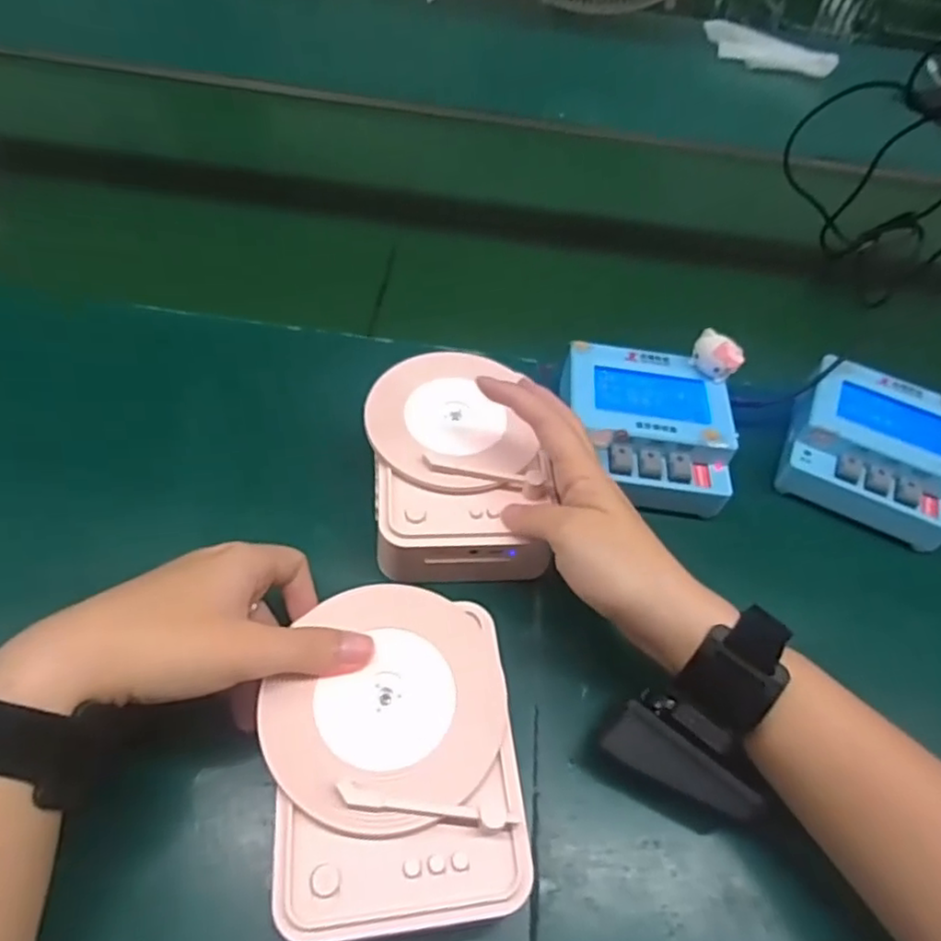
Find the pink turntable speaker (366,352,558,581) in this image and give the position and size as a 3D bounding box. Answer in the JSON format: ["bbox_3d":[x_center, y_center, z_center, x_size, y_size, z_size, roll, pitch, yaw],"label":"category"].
[{"bbox_3d":[-0.007,-0.005,0.373,0.096,0.043,0.131,-5,52,-9],"label":"pink turntable speaker"}]

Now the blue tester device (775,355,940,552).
[{"bbox_3d":[0.264,-0.014,0.420,0.105,0.042,0.102,28,54,14],"label":"blue tester device"}]

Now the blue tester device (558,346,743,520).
[{"bbox_3d":[0.110,-0.028,0.411,0.102,0.041,0.099,9,52,0],"label":"blue tester device"}]

